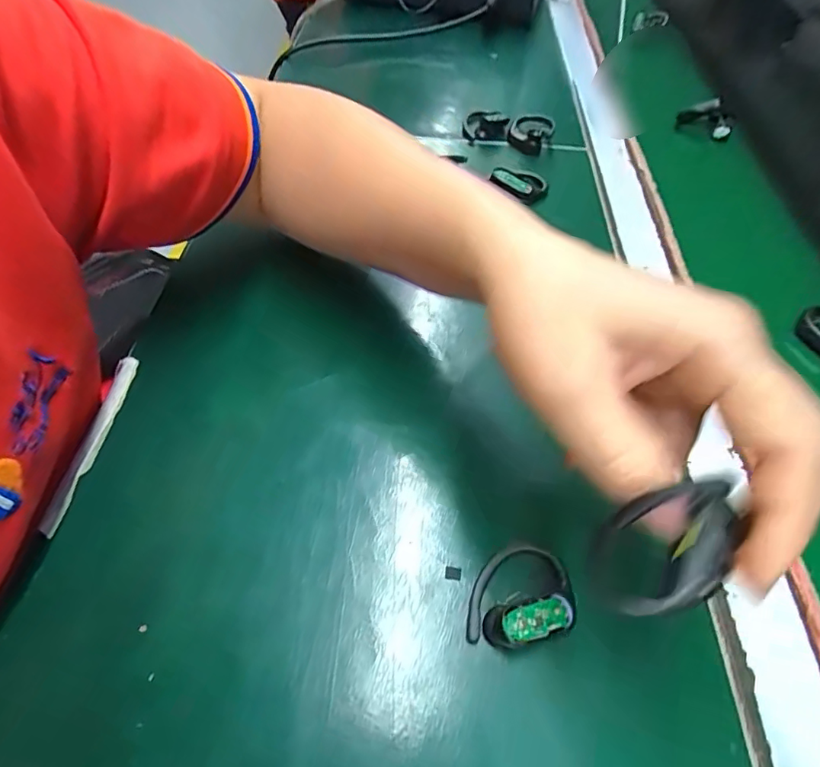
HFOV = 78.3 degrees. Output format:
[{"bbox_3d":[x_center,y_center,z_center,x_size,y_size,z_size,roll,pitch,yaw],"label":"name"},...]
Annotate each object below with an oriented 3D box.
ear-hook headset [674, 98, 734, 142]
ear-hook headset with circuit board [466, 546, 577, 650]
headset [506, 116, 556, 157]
[{"bbox_3d":[0.282,-0.252,0.480,0.048,0.029,0.032,23,56,15],"label":"ear-hook headset"},{"bbox_3d":[0.047,0.089,0.210,0.040,0.015,0.047,13,48,9],"label":"ear-hook headset with circuit board"},{"bbox_3d":[0.104,-0.214,0.438,0.037,0.028,0.026,11,54,7],"label":"headset"}]

